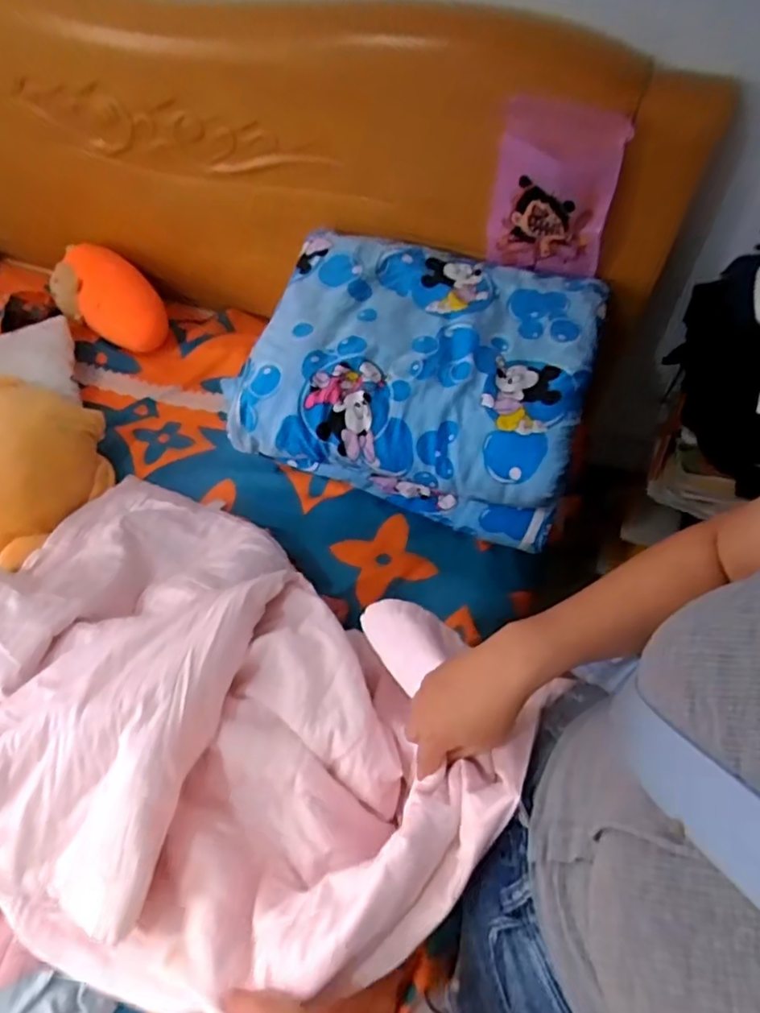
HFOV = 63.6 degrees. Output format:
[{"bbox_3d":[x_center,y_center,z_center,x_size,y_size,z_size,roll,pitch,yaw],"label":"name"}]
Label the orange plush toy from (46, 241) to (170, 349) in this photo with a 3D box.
[{"bbox_3d":[-0.529,-0.412,1.218,0.246,0.081,0.159,36,95,-12],"label":"orange plush toy"}]

